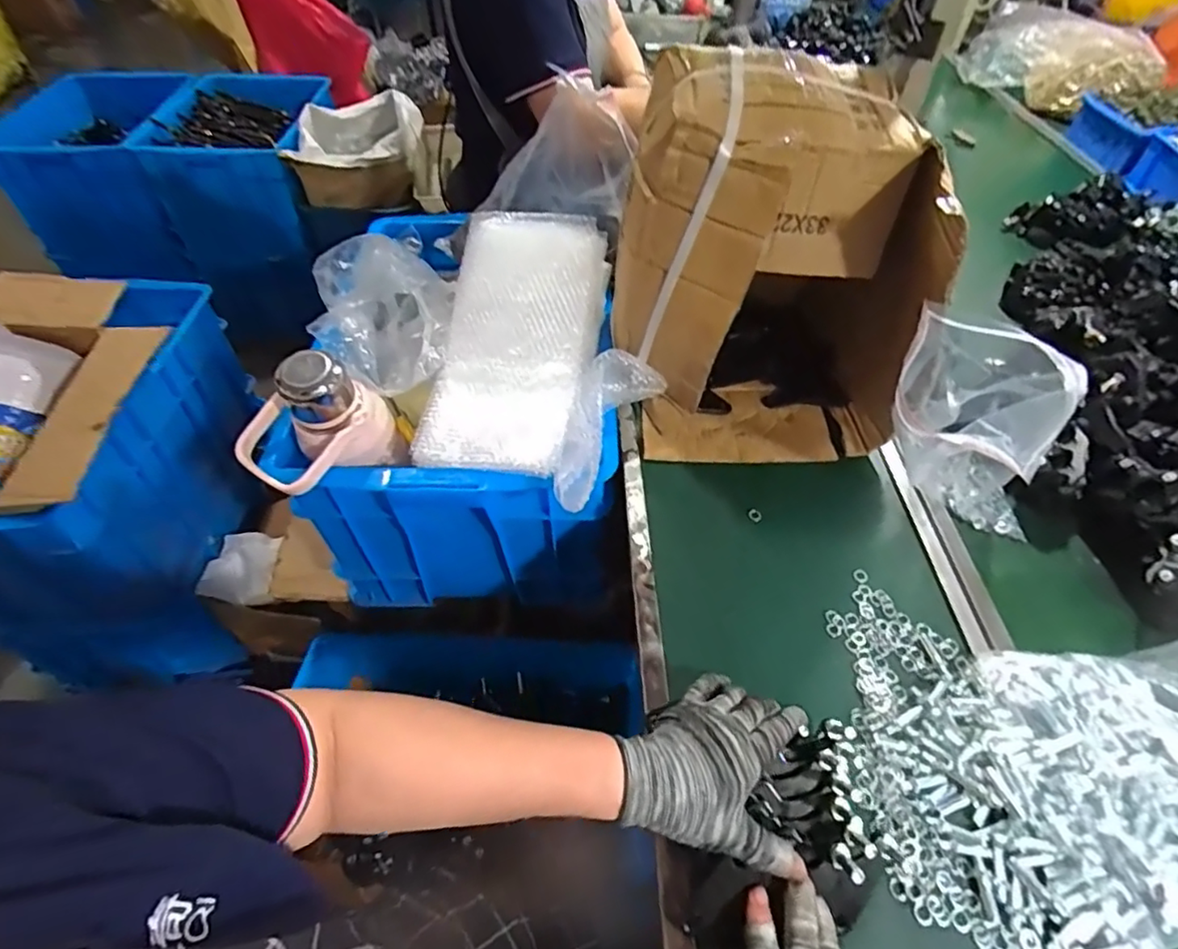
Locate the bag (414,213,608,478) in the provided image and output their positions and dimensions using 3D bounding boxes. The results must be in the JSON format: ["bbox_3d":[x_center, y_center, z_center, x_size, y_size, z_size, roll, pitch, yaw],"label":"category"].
[{"bbox_3d":[-0.077,-0.147,0.643,0.161,0.035,0.300,4,70,8],"label":"bag"}]

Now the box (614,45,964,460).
[{"bbox_3d":[0.186,-0.202,0.609,0.297,0.310,0.230,0,50,-1],"label":"box"}]

